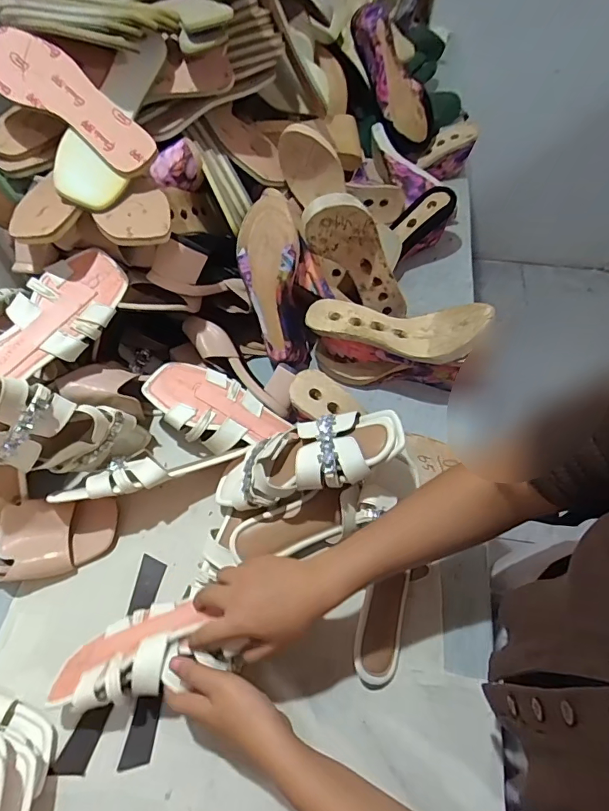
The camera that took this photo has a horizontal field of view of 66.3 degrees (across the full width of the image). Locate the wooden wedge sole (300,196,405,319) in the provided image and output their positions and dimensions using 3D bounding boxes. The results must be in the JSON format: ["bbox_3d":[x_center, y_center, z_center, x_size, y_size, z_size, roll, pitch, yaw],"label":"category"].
[{"bbox_3d":[0.076,-0.205,0.655,0.083,0.232,0.055,-15,54,32],"label":"wooden wedge sole"}]

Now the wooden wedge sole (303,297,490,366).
[{"bbox_3d":[0.119,-0.106,0.609,0.234,0.042,0.079,8,60,6],"label":"wooden wedge sole"}]

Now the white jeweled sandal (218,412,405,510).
[{"bbox_3d":[-0.007,0.062,0.537,0.245,0.056,0.087,-21,57,23],"label":"white jeweled sandal"}]

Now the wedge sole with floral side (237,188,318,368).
[{"bbox_3d":[-0.037,-0.164,0.637,0.087,0.232,0.079,-13,18,-6],"label":"wedge sole with floral side"}]

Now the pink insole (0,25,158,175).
[{"bbox_3d":[-0.278,-0.362,0.543,0.239,0.010,0.078,33,81,-2],"label":"pink insole"}]

